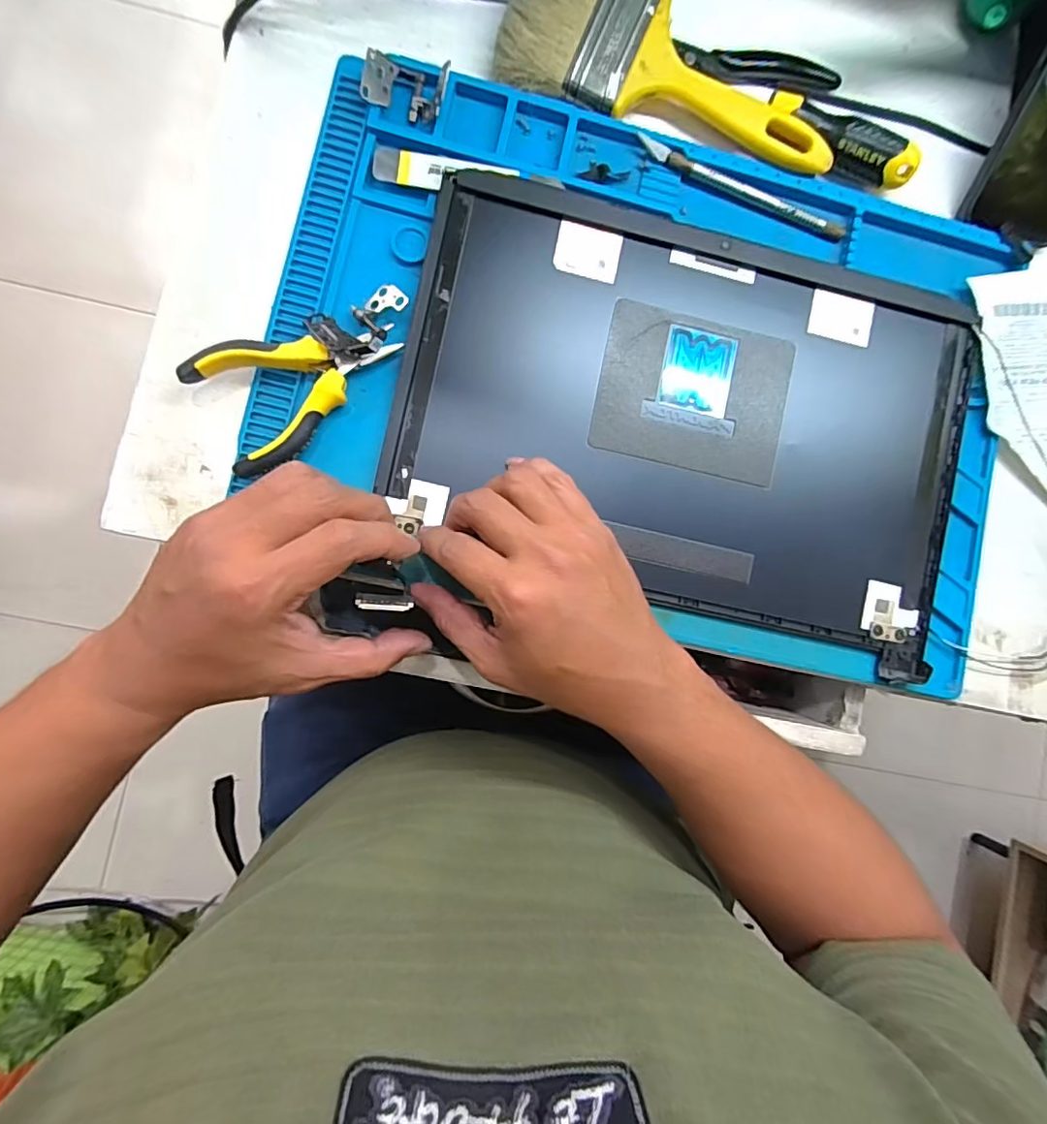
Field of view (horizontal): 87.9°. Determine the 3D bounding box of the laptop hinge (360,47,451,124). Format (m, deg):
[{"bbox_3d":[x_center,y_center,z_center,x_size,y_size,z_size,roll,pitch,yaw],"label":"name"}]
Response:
[{"bbox_3d":[-0.073,-0.294,0.335,0.049,0.017,0.028,13,86,-5],"label":"laptop hinge"}]

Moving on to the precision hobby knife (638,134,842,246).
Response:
[{"bbox_3d":[0.147,-0.248,0.361,0.150,0.007,0.008,20,85,-5],"label":"precision hobby knife"}]

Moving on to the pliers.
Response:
[{"bbox_3d":[-0.129,-0.107,0.319,0.115,0.018,0.073,-32,90,-7],"label":"pliers"}]

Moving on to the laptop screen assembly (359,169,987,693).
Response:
[{"bbox_3d":[0.108,-0.093,0.348,0.360,0.011,0.235,13,86,-5],"label":"laptop screen assembly"}]

